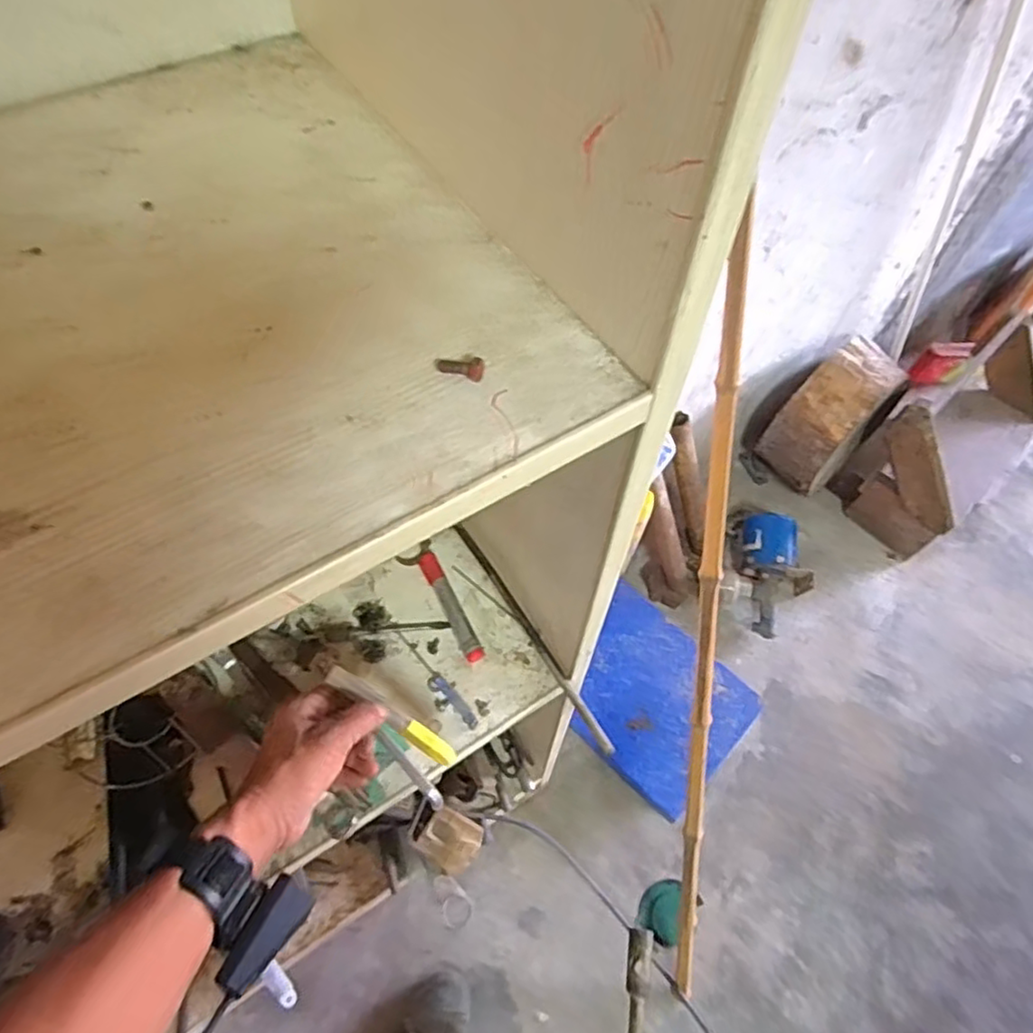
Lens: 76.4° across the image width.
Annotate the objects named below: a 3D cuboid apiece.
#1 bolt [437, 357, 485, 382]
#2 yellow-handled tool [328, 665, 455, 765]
[{"bbox_3d":[-0.026,-0.069,0.297,0.022,0.008,0.008,17,60,9],"label":"bolt"},{"bbox_3d":[-0.107,0.174,0.571,0.131,0.015,0.018,37,64,1],"label":"yellow-handled tool"}]

